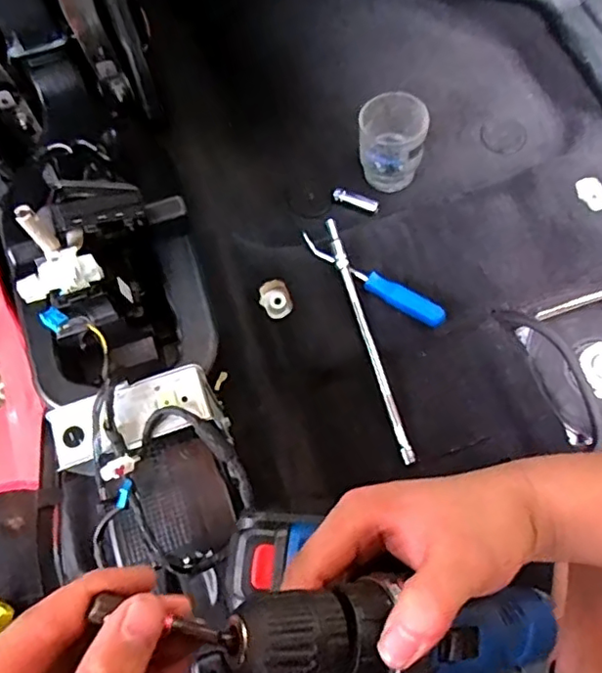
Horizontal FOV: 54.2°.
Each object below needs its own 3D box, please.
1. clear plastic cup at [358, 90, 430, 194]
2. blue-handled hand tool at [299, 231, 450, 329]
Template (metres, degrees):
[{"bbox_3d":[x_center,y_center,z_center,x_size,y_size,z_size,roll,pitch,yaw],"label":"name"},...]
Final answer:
[{"bbox_3d":[0.123,-0.263,0.804,0.085,0.109,0.079,-1,68,3],"label":"clear plastic cup"},{"bbox_3d":[0.083,-0.069,0.713,0.199,0.017,0.024,31,72,14],"label":"blue-handled hand tool"}]

